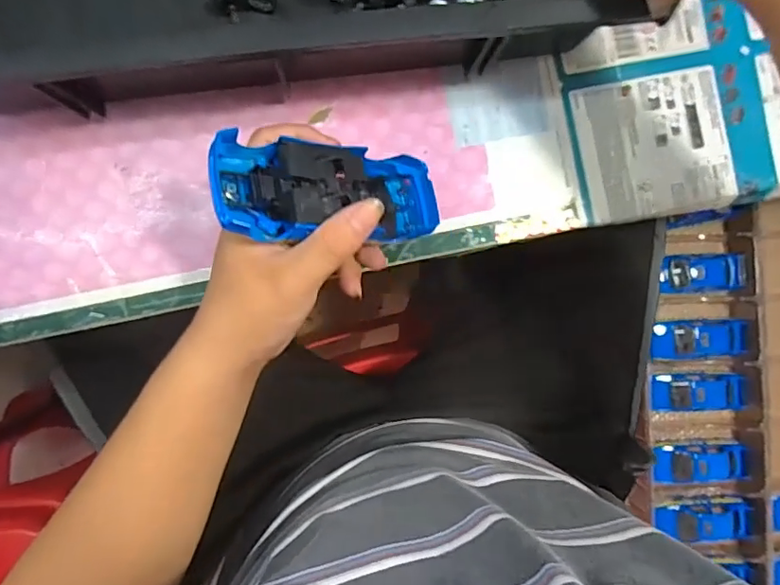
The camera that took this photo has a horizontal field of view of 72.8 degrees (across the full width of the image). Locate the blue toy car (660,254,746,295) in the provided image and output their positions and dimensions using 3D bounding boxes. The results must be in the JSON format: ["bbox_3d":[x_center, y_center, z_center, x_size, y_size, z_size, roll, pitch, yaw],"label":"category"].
[{"bbox_3d":[0.392,-0.024,0.660,0.104,0.036,0.048,-3,89,-3],"label":"blue toy car"}]

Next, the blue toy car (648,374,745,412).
[{"bbox_3d":[0.377,0.124,0.656,0.111,0.035,0.044,0,89,-3],"label":"blue toy car"}]

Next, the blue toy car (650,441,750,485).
[{"bbox_3d":[0.382,0.212,0.651,0.117,0.036,0.044,-3,89,-3],"label":"blue toy car"}]

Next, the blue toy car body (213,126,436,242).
[{"bbox_3d":[-0.033,-0.055,0.294,0.128,0.027,0.051,-3,87,-37],"label":"blue toy car body"}]

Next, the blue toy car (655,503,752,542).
[{"bbox_3d":[0.386,0.284,0.652,0.115,0.031,0.040,0,89,-3],"label":"blue toy car"}]

